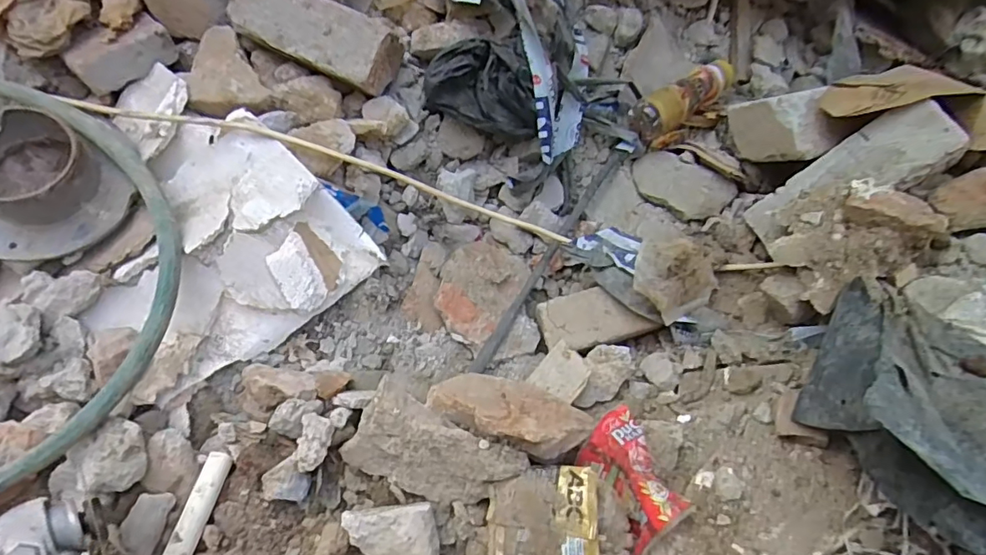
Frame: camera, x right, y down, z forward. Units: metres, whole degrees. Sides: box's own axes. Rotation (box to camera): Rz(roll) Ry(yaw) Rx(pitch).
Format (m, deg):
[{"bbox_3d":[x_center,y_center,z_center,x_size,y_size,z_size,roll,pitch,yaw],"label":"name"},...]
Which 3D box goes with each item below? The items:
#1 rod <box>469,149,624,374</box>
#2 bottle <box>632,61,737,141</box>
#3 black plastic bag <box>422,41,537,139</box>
[{"bbox_3d":[0.071,-0.030,0.663,0.018,0.023,0.344,29,69,16],"label":"rod"},{"bbox_3d":[0.250,-0.235,0.689,0.162,0.049,0.048,-33,61,-13],"label":"bottle"},{"bbox_3d":[-0.015,-0.230,0.654,0.134,0.092,0.082,0,52,-6],"label":"black plastic bag"}]

